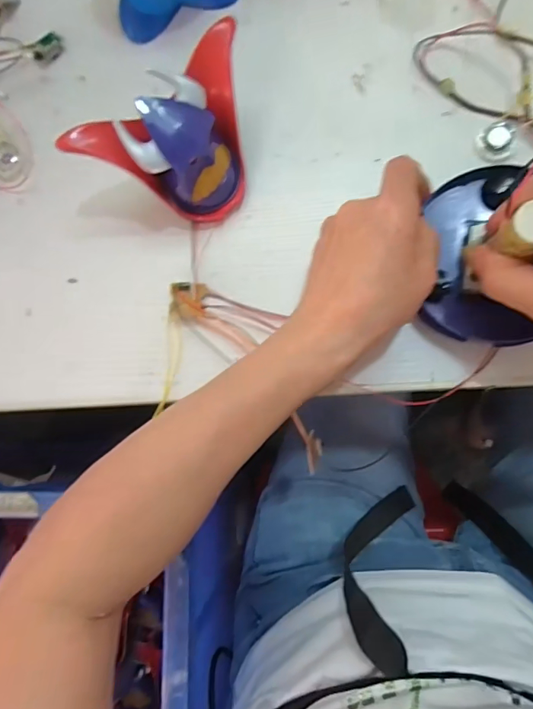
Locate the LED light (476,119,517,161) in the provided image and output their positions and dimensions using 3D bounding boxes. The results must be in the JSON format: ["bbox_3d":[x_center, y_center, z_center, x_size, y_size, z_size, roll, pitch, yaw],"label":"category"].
[{"bbox_3d":[0.158,-0.147,0.317,0.022,0.011,0.024,-1,83,5],"label":"LED light"}]

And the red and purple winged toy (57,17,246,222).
[{"bbox_3d":[-0.049,-0.141,0.306,0.121,0.071,0.079,-40,82,-1],"label":"red and purple winged toy"}]

